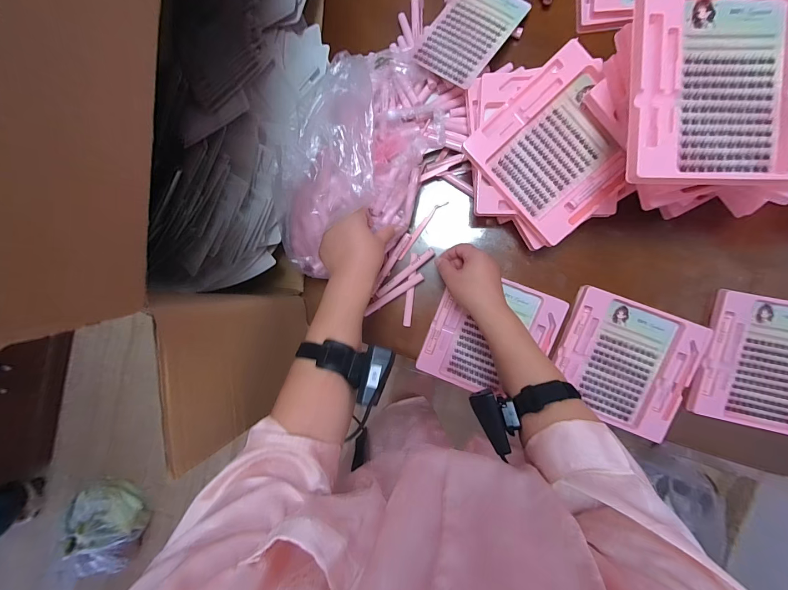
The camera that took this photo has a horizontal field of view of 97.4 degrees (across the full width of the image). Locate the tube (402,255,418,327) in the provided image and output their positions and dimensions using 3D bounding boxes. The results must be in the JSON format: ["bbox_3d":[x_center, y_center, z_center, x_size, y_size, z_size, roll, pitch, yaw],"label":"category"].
[{"bbox_3d":[0.028,-0.007,0.580,0.014,0.007,0.123,7,94,8],"label":"tube"}]

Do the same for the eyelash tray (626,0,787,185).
[{"bbox_3d":[0.336,-0.216,0.346,0.191,0.018,0.200,-1,92,0],"label":"eyelash tray"}]

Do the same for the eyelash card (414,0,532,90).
[{"bbox_3d":[0.115,-0.397,0.520,0.105,0.005,0.170,35,84,10],"label":"eyelash card"}]

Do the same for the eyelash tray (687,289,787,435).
[{"bbox_3d":[0.562,0.105,0.507,0.200,0.021,0.190,12,95,8],"label":"eyelash tray"}]

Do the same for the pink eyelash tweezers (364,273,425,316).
[{"bbox_3d":[0.002,-0.003,0.584,0.108,0.008,0.014,-33,88,9],"label":"pink eyelash tweezers"}]

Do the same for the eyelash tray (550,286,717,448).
[{"bbox_3d":[0.355,0.106,0.539,0.190,0.018,0.190,20,96,7],"label":"eyelash tray"}]

